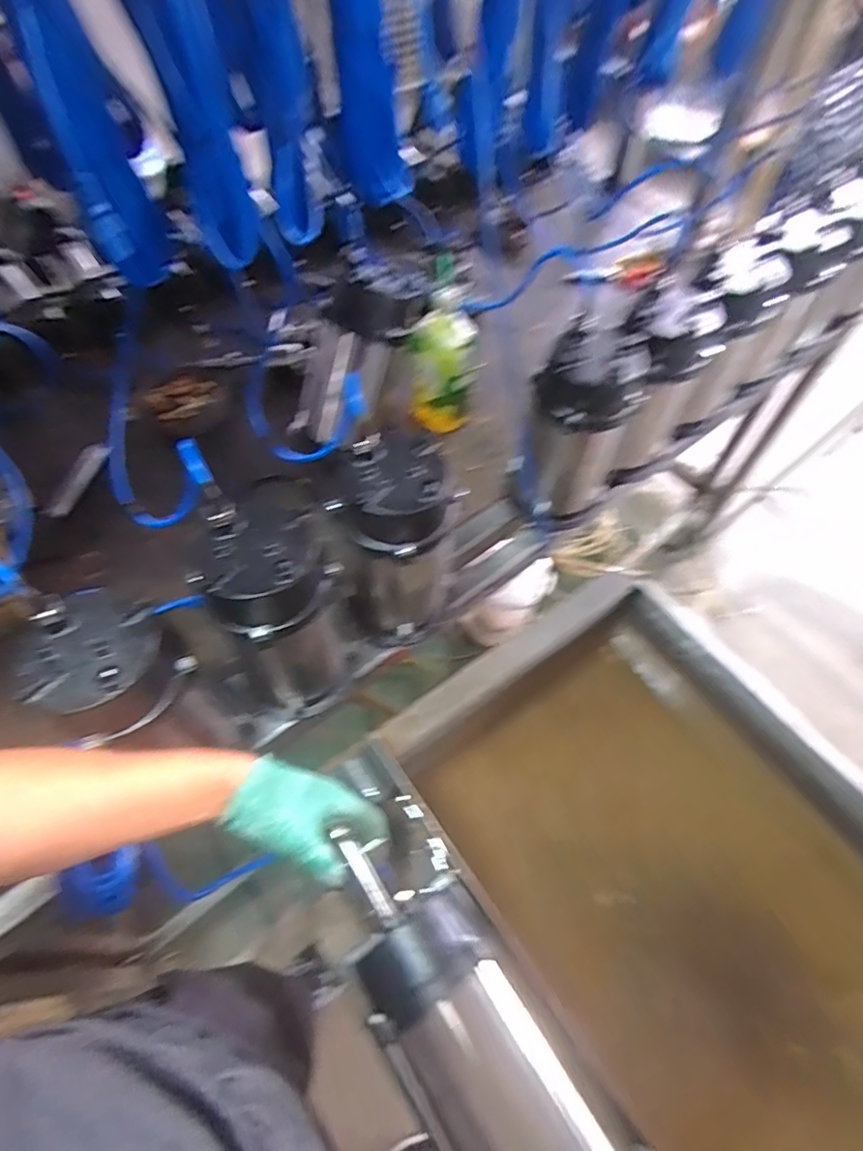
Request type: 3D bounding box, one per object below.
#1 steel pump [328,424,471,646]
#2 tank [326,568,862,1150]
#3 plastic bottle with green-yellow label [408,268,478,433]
[{"bbox_3d":[-0.038,-0.024,0.676,0.131,0.261,0.115,-1,58,-2],"label":"steel pump"},{"bbox_3d":[0.273,0.427,0.668,0.601,0.241,0.783,-28,62,-17],"label":"tank"},{"bbox_3d":[0.016,-0.314,0.911,0.096,0.173,0.061,3,58,1],"label":"plastic bottle with green-yellow label"}]

